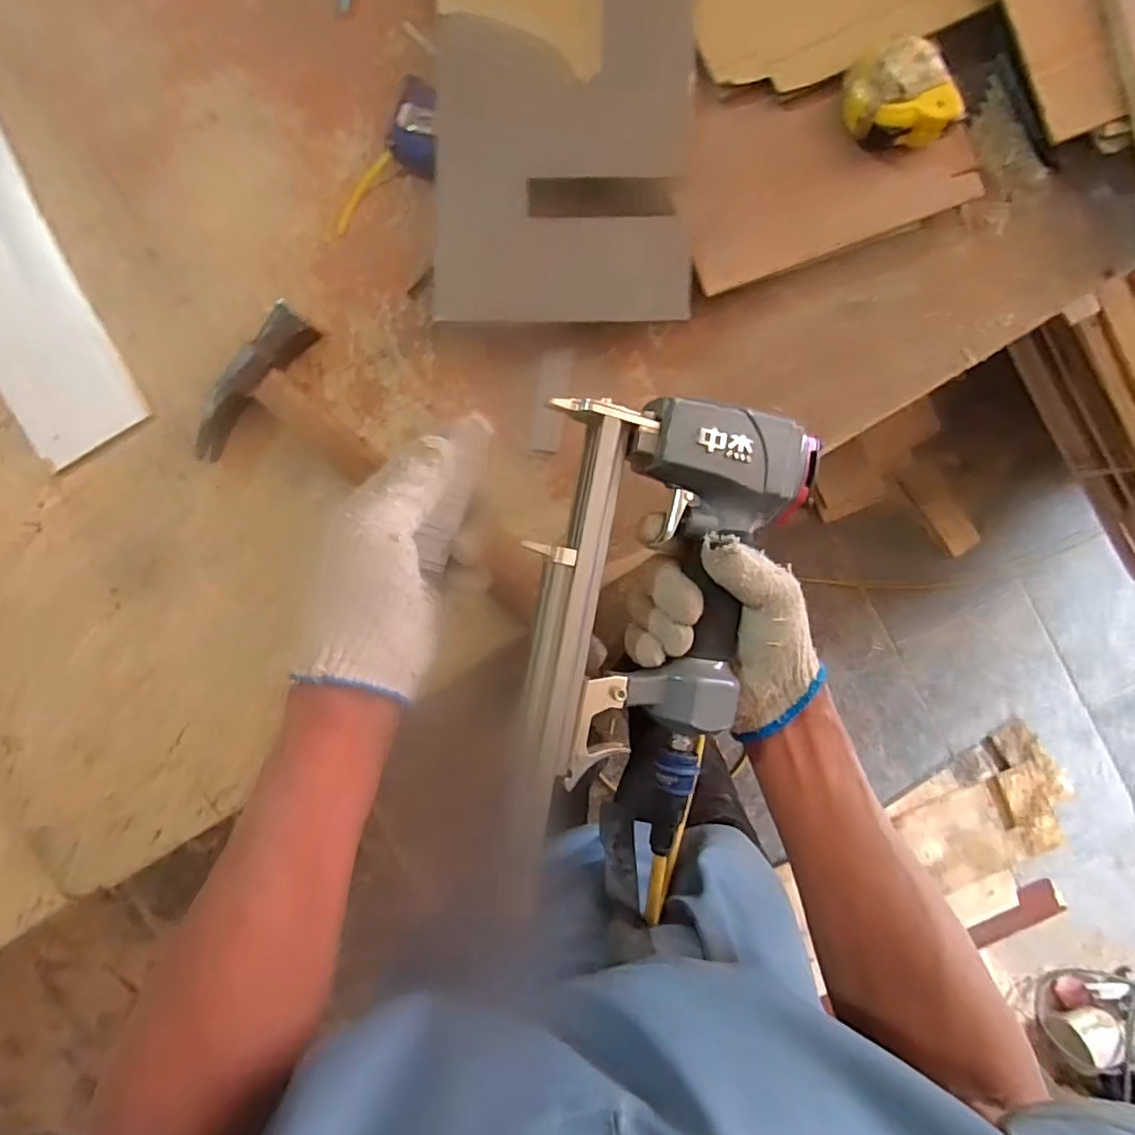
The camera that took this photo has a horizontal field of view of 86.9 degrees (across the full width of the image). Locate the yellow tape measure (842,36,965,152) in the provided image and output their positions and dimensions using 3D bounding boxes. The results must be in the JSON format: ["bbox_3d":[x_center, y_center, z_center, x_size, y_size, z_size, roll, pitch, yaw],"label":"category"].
[{"bbox_3d":[0.247,-0.353,0.449,0.081,0.042,0.059,6,93,2],"label":"yellow tape measure"}]

